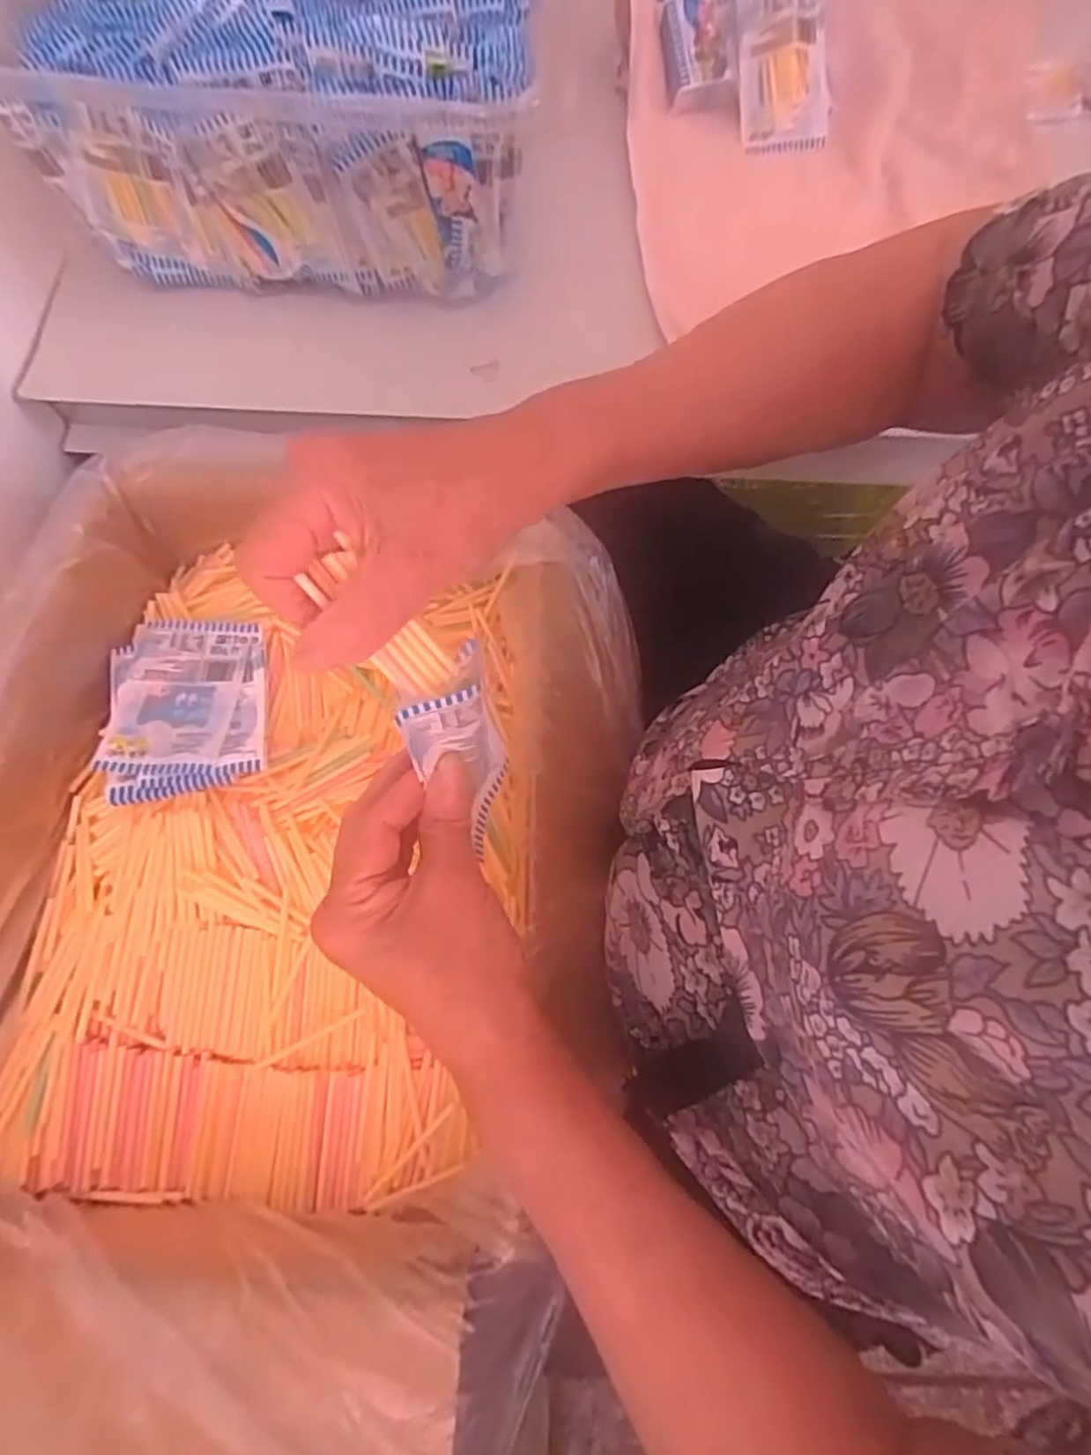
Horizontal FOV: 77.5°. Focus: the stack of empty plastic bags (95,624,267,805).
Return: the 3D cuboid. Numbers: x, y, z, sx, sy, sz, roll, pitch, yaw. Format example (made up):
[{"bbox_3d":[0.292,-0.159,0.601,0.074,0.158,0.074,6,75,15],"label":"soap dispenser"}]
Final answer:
[{"bbox_3d":[-0.211,-0.015,0.399,0.086,0.021,0.112,-11,72,-5],"label":"stack of empty plastic bags"}]

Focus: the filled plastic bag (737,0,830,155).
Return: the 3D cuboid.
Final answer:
[{"bbox_3d":[0.179,-0.495,0.508,0.066,0.019,0.104,-7,112,-1],"label":"filled plastic bag"}]

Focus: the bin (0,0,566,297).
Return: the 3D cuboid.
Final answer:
[{"bbox_3d":[-0.163,-0.504,0.453,0.331,0.166,0.425,5,71,0],"label":"bin"}]

